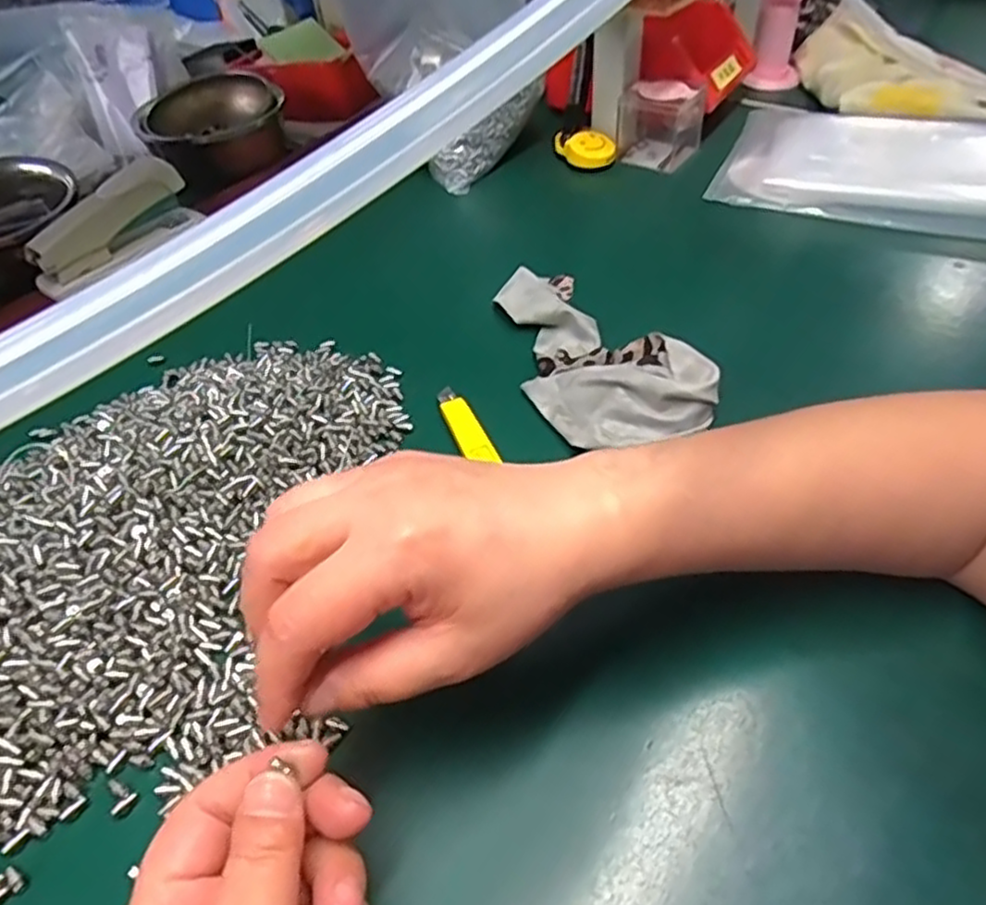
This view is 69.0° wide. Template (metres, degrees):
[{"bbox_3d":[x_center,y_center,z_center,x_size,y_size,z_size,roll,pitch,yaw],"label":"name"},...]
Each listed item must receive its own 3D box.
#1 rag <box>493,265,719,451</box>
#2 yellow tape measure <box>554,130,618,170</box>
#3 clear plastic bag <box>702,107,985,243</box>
[{"bbox_3d":[0.063,-0.068,0.439,0.096,0.041,0.182,-11,46,-6],"label":"rag"},{"bbox_3d":[0.080,-0.268,0.634,0.036,0.025,0.057,-34,52,-25],"label":"yellow tape measure"},{"bbox_3d":[0.323,-0.231,0.573,0.256,0.032,0.189,18,50,21],"label":"clear plastic bag"}]

